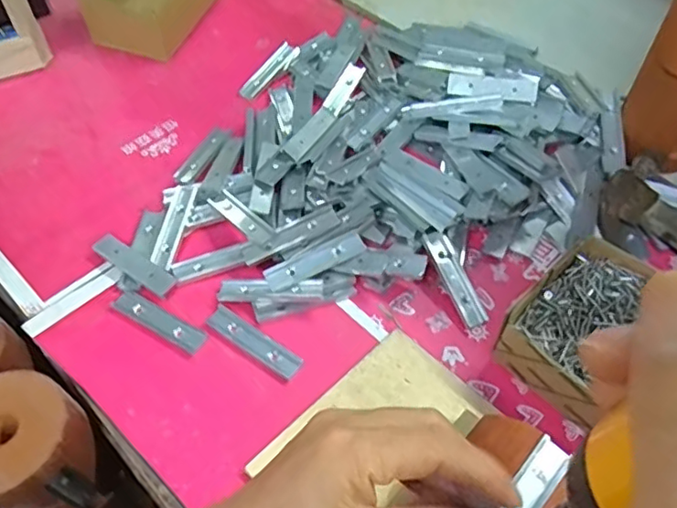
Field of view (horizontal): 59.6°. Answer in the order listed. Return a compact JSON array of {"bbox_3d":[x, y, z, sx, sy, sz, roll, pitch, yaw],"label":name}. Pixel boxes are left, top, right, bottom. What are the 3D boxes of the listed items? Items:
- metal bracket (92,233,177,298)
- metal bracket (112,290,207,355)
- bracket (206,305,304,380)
[{"bbox_3d":[-0.159,0.008,0.460,0.076,0.009,0.019,29,61,21],"label":"metal bracket"},{"bbox_3d":[-0.133,0.049,0.437,0.076,0.004,0.018,26,60,20],"label":"metal bracket"},{"bbox_3d":[-0.061,0.064,0.428,0.076,0.007,0.019,29,61,21],"label":"bracket"}]

